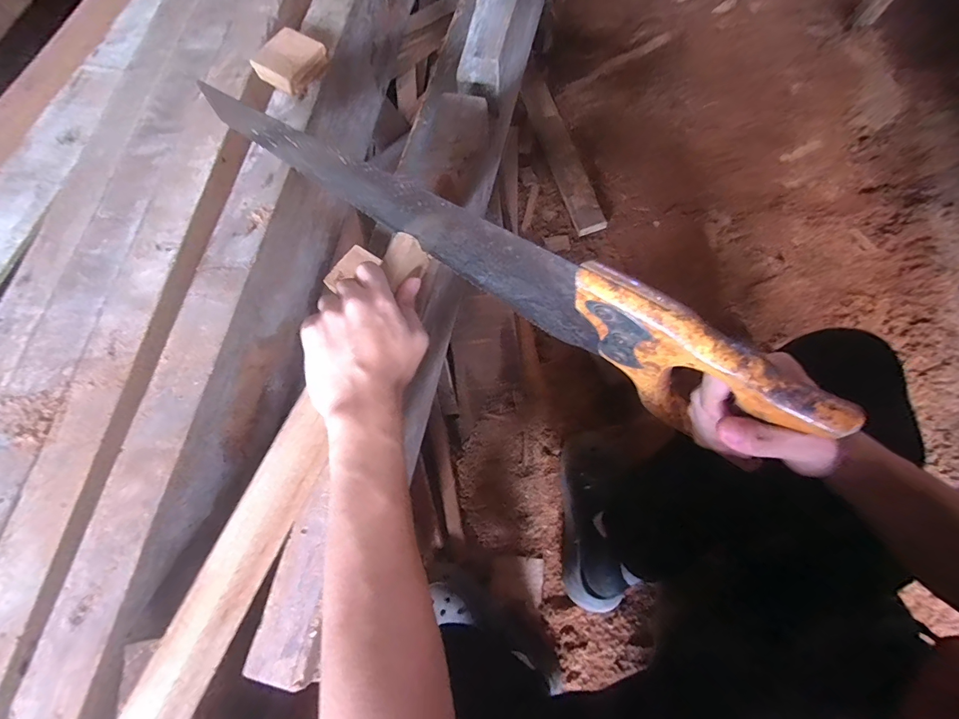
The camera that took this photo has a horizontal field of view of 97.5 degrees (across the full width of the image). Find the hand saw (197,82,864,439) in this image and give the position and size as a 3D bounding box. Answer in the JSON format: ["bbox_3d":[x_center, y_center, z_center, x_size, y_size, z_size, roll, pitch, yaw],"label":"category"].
[{"bbox_3d":[-0.004,-0.079,0.329,0.487,0.114,0.022,32,76,15],"label":"hand saw"}]

